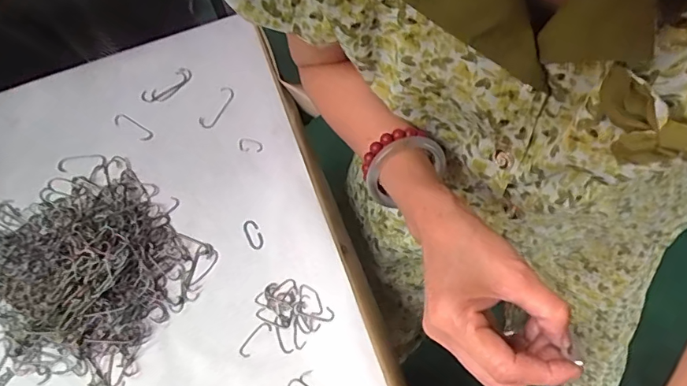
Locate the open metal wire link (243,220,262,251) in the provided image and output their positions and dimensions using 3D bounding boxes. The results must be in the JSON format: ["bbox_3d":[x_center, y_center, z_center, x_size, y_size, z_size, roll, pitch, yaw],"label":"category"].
[{"bbox_3d":[-0.084,0.038,0.450,0.014,0.004,0.029,-23,68,-9],"label":"open metal wire link"}]

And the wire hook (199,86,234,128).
[{"bbox_3d":[-0.128,-0.086,0.493,0.017,0.005,0.051,25,75,8],"label":"wire hook"}]

